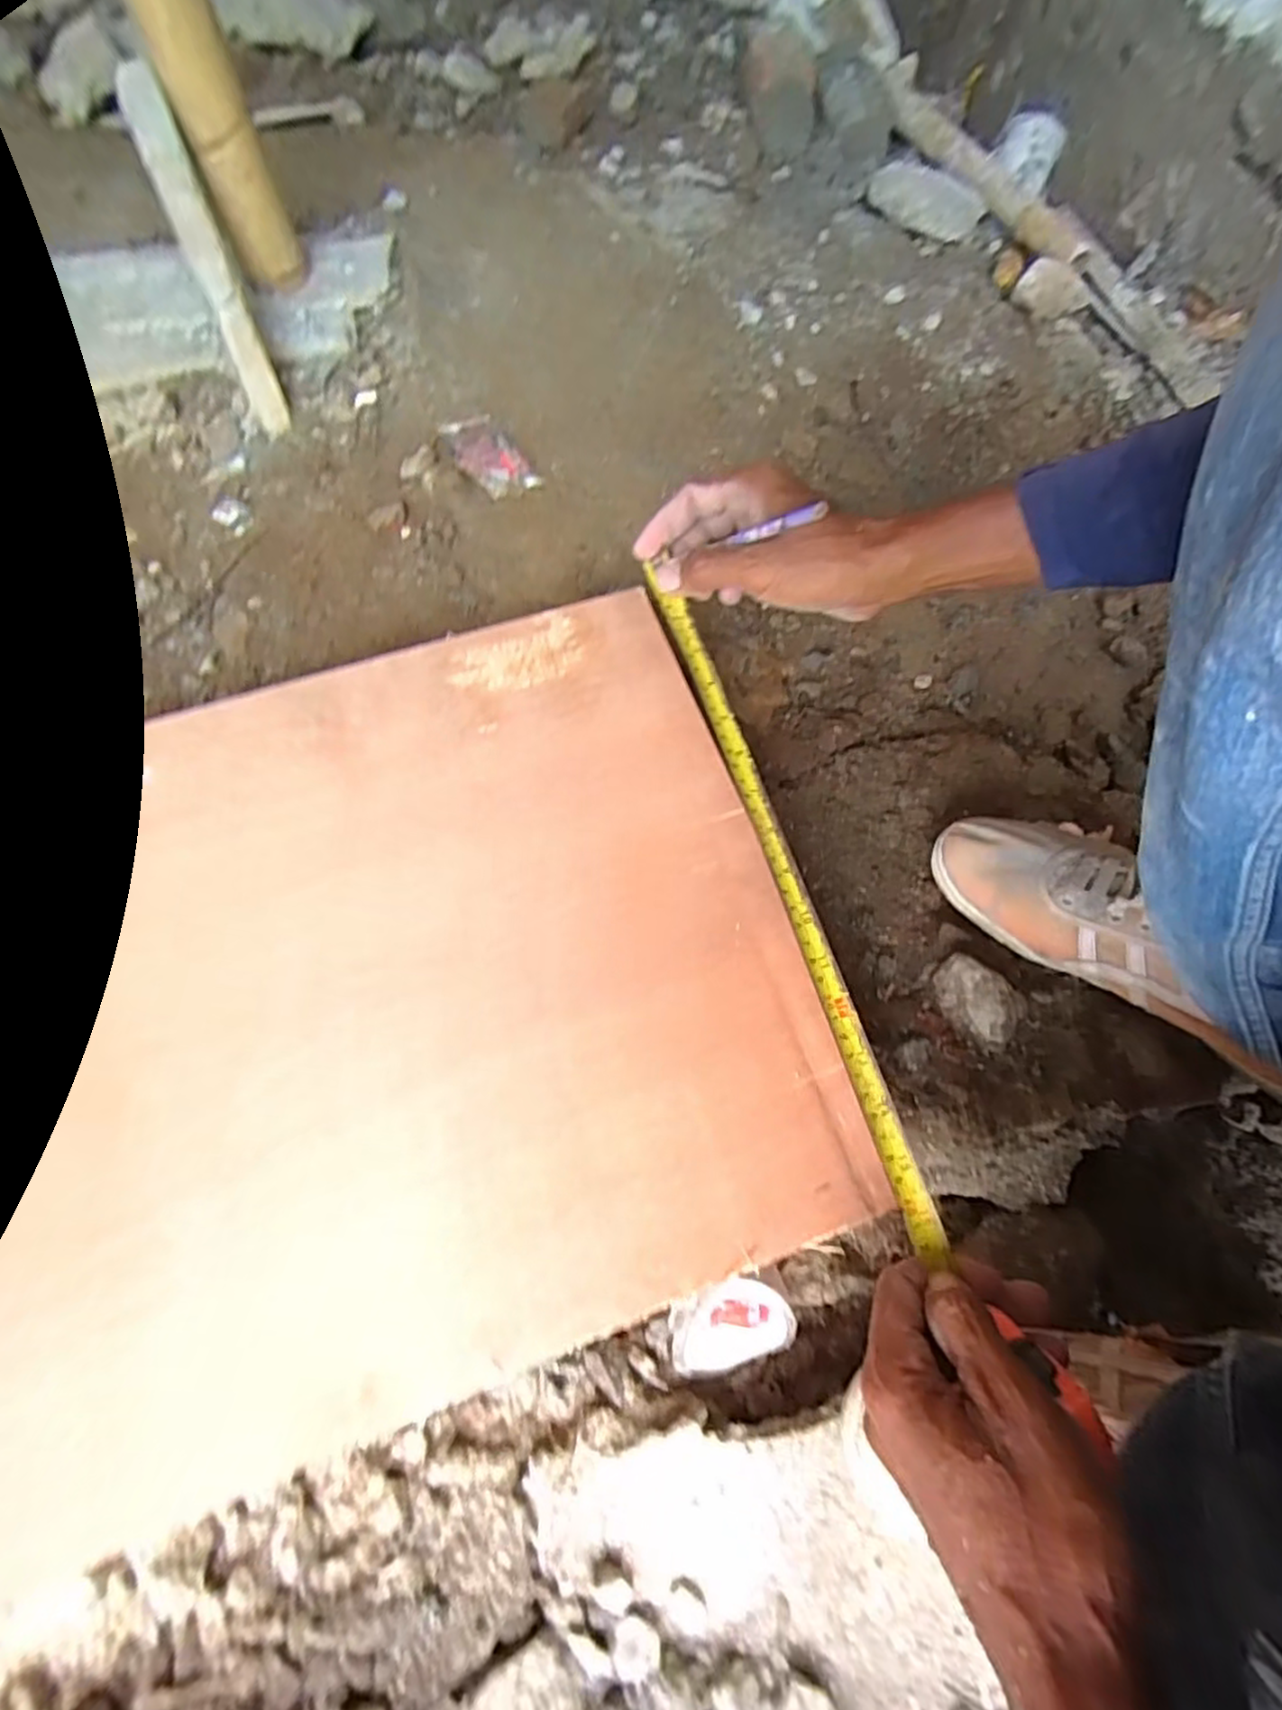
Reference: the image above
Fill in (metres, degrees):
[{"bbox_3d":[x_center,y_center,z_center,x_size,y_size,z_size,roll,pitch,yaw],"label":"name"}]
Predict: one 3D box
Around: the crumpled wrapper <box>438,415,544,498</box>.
[{"bbox_3d":[-0.155,-0.402,0.706,0.064,0.017,0.104,-36,73,-12],"label":"crumpled wrapper"}]

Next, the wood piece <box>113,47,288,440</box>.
[{"bbox_3d":[-0.378,-0.517,0.619,0.037,0.252,0.040,-21,27,-10],"label":"wood piece"}]

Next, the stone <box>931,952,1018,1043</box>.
[{"bbox_3d":[0.210,0.089,0.438,0.052,0.023,0.034,41,75,14],"label":"stone"}]

